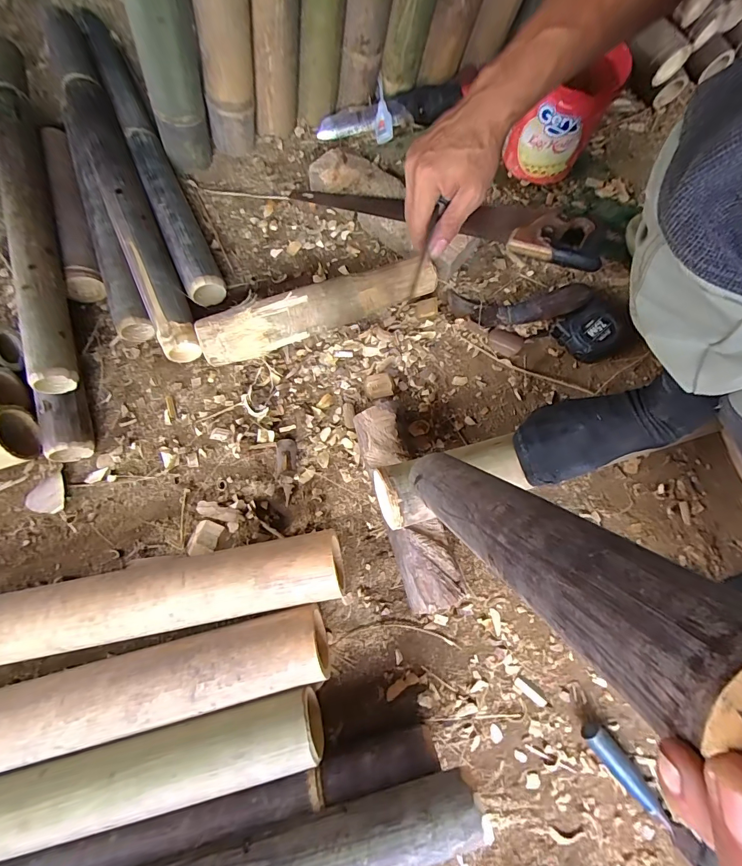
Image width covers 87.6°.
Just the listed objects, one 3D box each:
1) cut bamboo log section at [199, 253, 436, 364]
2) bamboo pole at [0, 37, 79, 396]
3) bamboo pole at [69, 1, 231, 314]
[{"bbox_3d":[-0.076,-0.186,0.591,0.353,0.073,0.060,-20,75,-5],"label":"cut bamboo log section"},{"bbox_3d":[-0.516,-0.330,0.584,0.065,0.063,0.583,-19,75,-5],"label":"bamboo pole"},{"bbox_3d":[-0.390,-0.492,0.665,0.058,0.066,0.616,-26,76,-6],"label":"bamboo pole"}]

